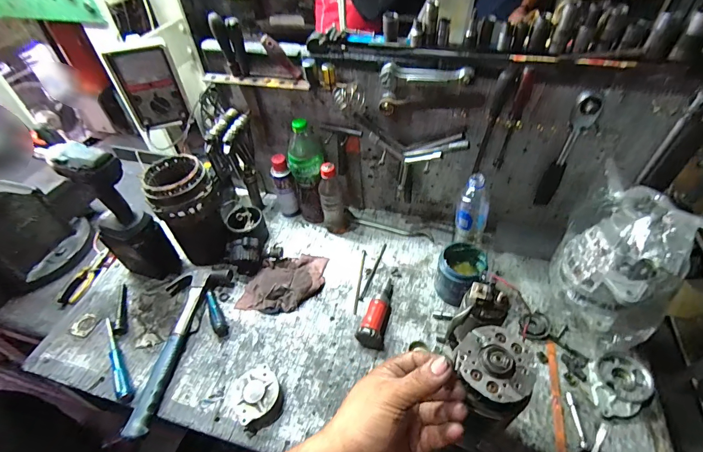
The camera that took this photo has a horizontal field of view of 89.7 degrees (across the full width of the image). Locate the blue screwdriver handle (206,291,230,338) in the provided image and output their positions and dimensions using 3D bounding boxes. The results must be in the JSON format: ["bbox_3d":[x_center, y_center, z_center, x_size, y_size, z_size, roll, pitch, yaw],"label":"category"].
[{"bbox_3d":[-0.281,0.182,0.728,0.025,0.019,0.103,-26,51,-20],"label":"blue screwdriver handle"}]

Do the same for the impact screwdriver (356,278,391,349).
[{"bbox_3d":[0.052,0.164,0.708,0.041,0.049,0.169,11,48,13],"label":"impact screwdriver"}]

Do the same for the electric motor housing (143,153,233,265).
[{"bbox_3d":[-0.354,-0.028,0.790,0.123,0.229,0.129,-28,51,-22],"label":"electric motor housing"}]

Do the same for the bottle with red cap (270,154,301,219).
[{"bbox_3d":[-0.166,-0.091,0.881,0.041,0.173,0.048,-27,51,-21],"label":"bottle with red cap"}]

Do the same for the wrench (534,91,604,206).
[{"bbox_3d":[0.395,-0.128,0.657,0.041,0.240,0.041,26,53,25],"label":"wrench"}]

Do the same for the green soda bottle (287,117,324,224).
[{"bbox_3d":[-0.101,-0.116,0.832,0.080,0.270,0.080,-8,47,-5],"label":"green soda bottle"}]

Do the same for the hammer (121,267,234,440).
[{"bbox_3d":[-0.362,0.218,0.691,0.116,0.032,0.329,8,48,10],"label":"hammer"}]

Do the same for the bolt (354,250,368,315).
[{"bbox_3d":[0.021,0.119,0.783,0.011,0.005,0.167,4,47,7],"label":"bolt"}]

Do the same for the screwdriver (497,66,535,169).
[{"bbox_3d":[0.293,-0.187,0.637,0.022,0.195,0.024,18,50,18],"label":"screwdriver"}]

